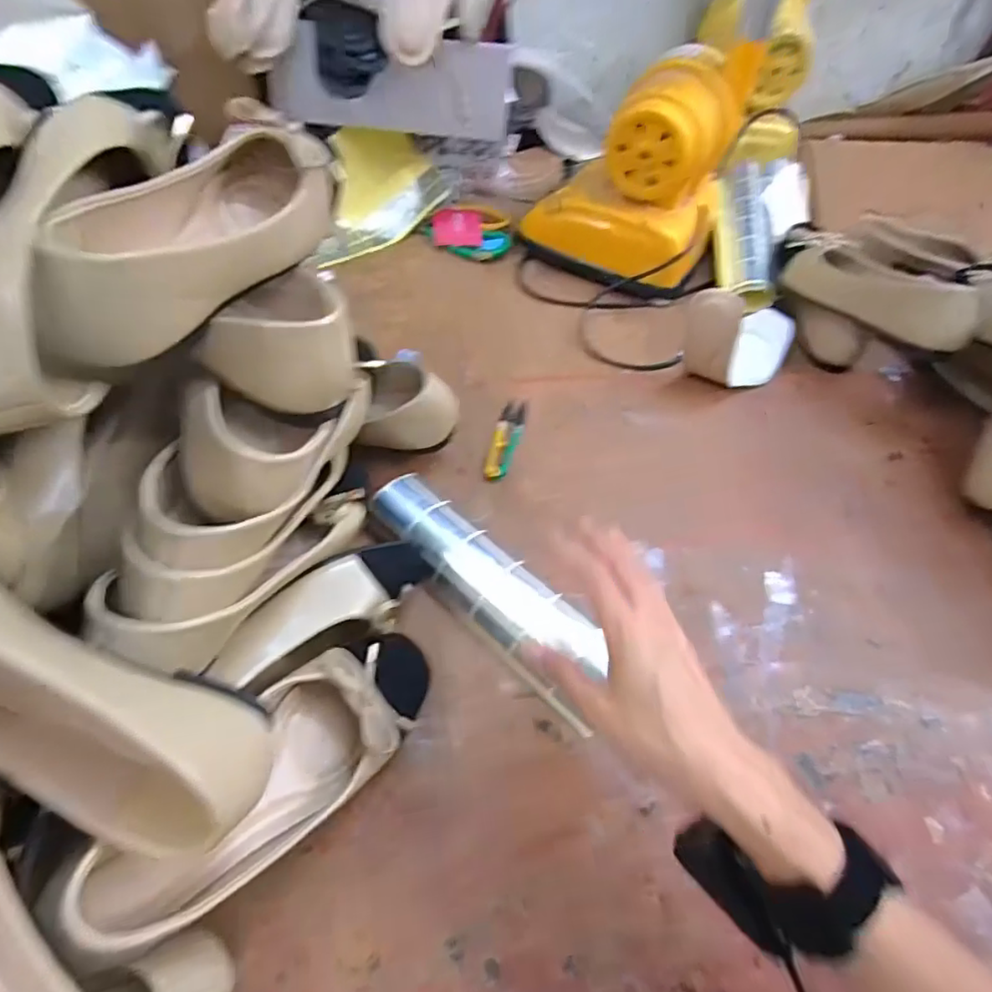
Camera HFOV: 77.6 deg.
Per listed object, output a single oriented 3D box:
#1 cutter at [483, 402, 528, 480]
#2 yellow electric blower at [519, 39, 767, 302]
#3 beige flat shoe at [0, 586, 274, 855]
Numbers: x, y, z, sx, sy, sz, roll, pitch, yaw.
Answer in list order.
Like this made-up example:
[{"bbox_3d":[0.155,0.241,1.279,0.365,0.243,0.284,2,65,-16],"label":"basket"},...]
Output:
[{"bbox_3d":[0.010,-0.055,0.590,0.026,0.011,0.100,14,57,5],"label":"cutter"},{"bbox_3d":[0.169,-0.367,0.700,0.182,0.191,0.189,39,62,20],"label":"yellow electric blower"},{"bbox_3d":[-0.201,0.087,0.274,0.103,0.210,0.076,-10,43,44],"label":"beige flat shoe"}]

